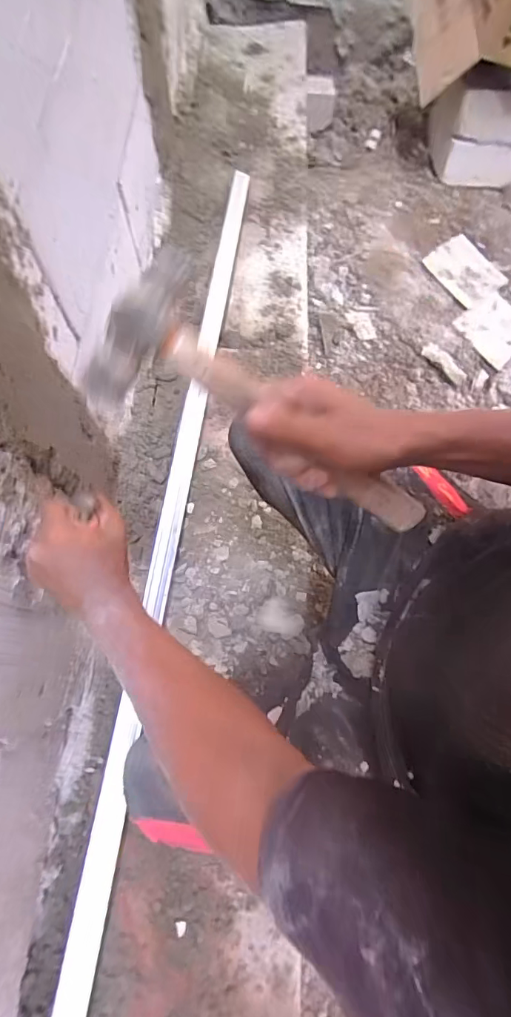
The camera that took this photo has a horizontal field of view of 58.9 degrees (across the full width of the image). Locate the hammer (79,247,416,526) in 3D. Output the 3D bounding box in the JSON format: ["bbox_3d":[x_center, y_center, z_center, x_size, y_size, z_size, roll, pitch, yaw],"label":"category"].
[{"bbox_3d":[0.025,-0.071,0.362,0.292,0.086,0.042,22,26,-17],"label":"hammer"}]

